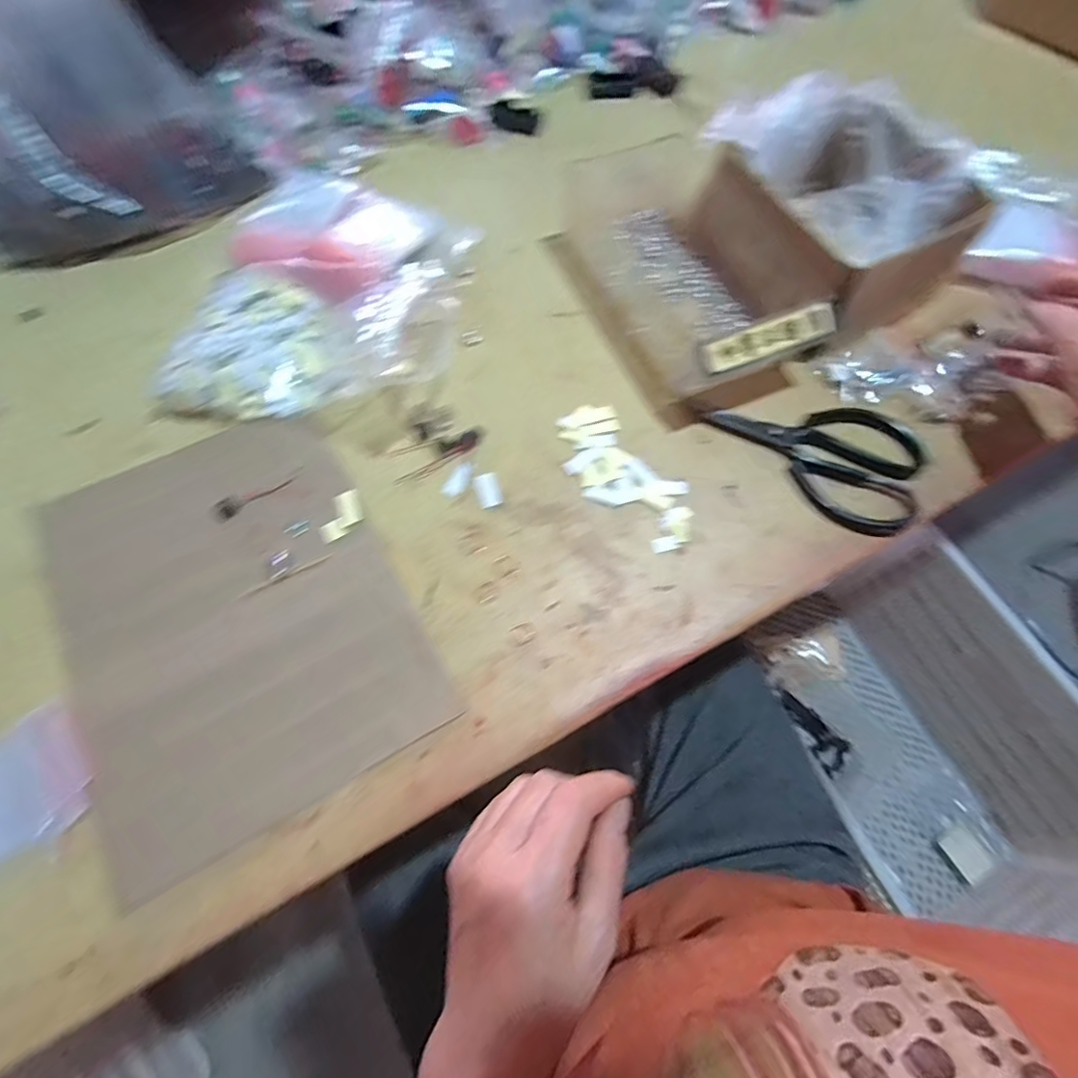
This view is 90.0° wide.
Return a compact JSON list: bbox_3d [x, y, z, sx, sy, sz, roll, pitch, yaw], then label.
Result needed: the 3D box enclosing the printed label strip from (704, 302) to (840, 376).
[{"bbox_3d":[0.170,-0.148,0.397,0.109,0.006,0.023,-22,95,-10],"label":"printed label strip"}]

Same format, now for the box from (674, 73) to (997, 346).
[{"bbox_3d":[0.266,-0.289,0.467,0.213,0.093,0.188,-24,69,-12],"label":"box"}]

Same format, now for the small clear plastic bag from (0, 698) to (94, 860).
[{"bbox_3d":[-0.304,0.146,0.302,0.089,0.008,0.073,-30,71,-14],"label":"small clear plastic bag"}]

